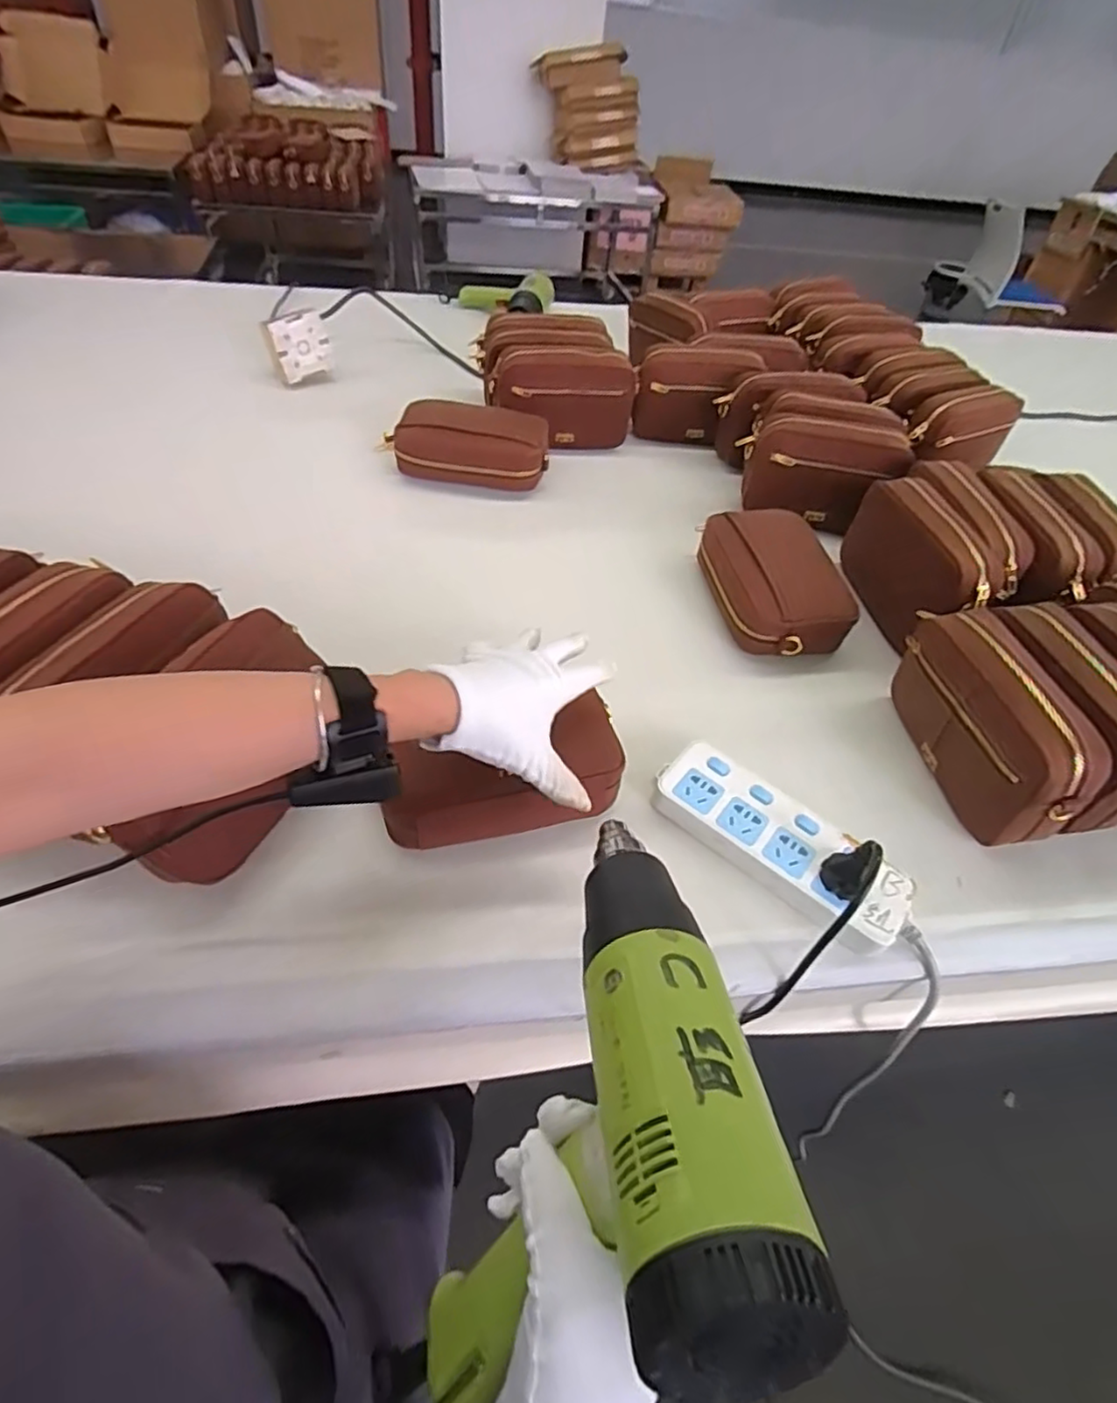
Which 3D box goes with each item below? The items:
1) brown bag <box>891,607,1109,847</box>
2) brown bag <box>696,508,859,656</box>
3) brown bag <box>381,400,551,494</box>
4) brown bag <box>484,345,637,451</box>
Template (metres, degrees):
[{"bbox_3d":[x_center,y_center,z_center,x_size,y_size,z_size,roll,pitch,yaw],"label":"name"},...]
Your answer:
[{"bbox_3d":[0.374,0.018,0.570,0.077,0.122,0.202,-3,49,-9],"label":"brown bag"},{"bbox_3d":[0.236,-0.138,0.728,0.127,0.071,0.196,-9,50,-14],"label":"brown bag"},{"bbox_3d":[-0.119,-0.336,0.867,0.208,0.065,0.119,1,48,-6],"label":"brown bag"},{"bbox_3d":[0.004,-0.425,0.924,0.200,0.124,0.064,-3,49,-10],"label":"brown bag"}]

